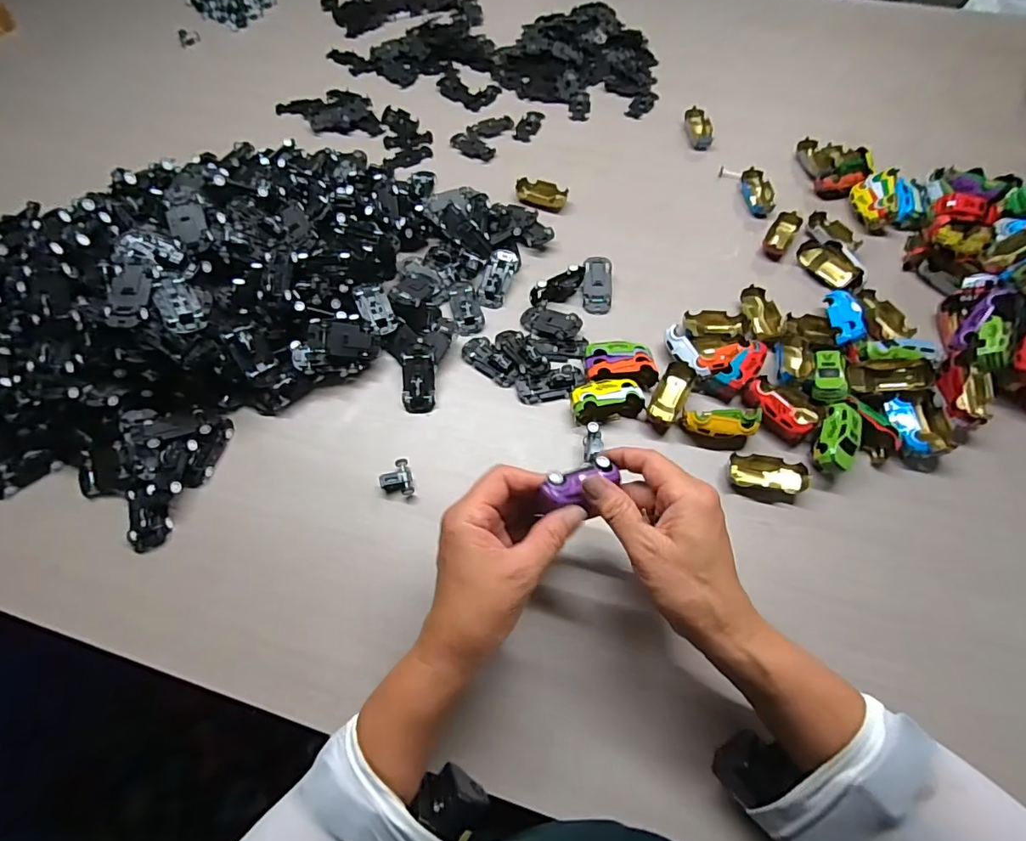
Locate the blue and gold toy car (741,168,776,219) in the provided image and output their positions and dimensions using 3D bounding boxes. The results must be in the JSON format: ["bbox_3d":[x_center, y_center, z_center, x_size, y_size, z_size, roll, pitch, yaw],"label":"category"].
[{"bbox_3d":[0.300,-0.279,0.607,0.028,0.016,0.063,-2,61,0],"label":"blue and gold toy car"}]

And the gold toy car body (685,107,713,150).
[{"bbox_3d":[0.250,-0.392,0.665,0.029,0.018,0.059,-6,61,-2],"label":"gold toy car body"}]

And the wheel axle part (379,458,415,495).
[{"bbox_3d":[-0.101,0.051,0.434,0.026,0.017,0.032,-13,62,-6],"label":"wheel axle part"}]

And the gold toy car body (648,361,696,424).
[{"bbox_3d":[0.148,-0.023,0.468,0.029,0.025,0.066,24,64,13],"label":"gold toy car body"}]

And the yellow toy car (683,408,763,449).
[{"bbox_3d":[0.188,0.008,0.447,0.065,0.029,0.026,0,61,1],"label":"yellow toy car"}]

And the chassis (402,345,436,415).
[{"bbox_3d":[-0.090,-0.039,0.475,0.030,0.017,0.062,-3,85,0],"label":"chassis"}]

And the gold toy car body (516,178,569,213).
[{"bbox_3d":[0.035,-0.276,0.608,0.063,0.018,0.036,13,62,8],"label":"gold toy car body"}]

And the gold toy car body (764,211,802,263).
[{"bbox_3d":[0.309,-0.215,0.573,0.027,0.018,0.058,29,66,16],"label":"gold toy car body"}]

